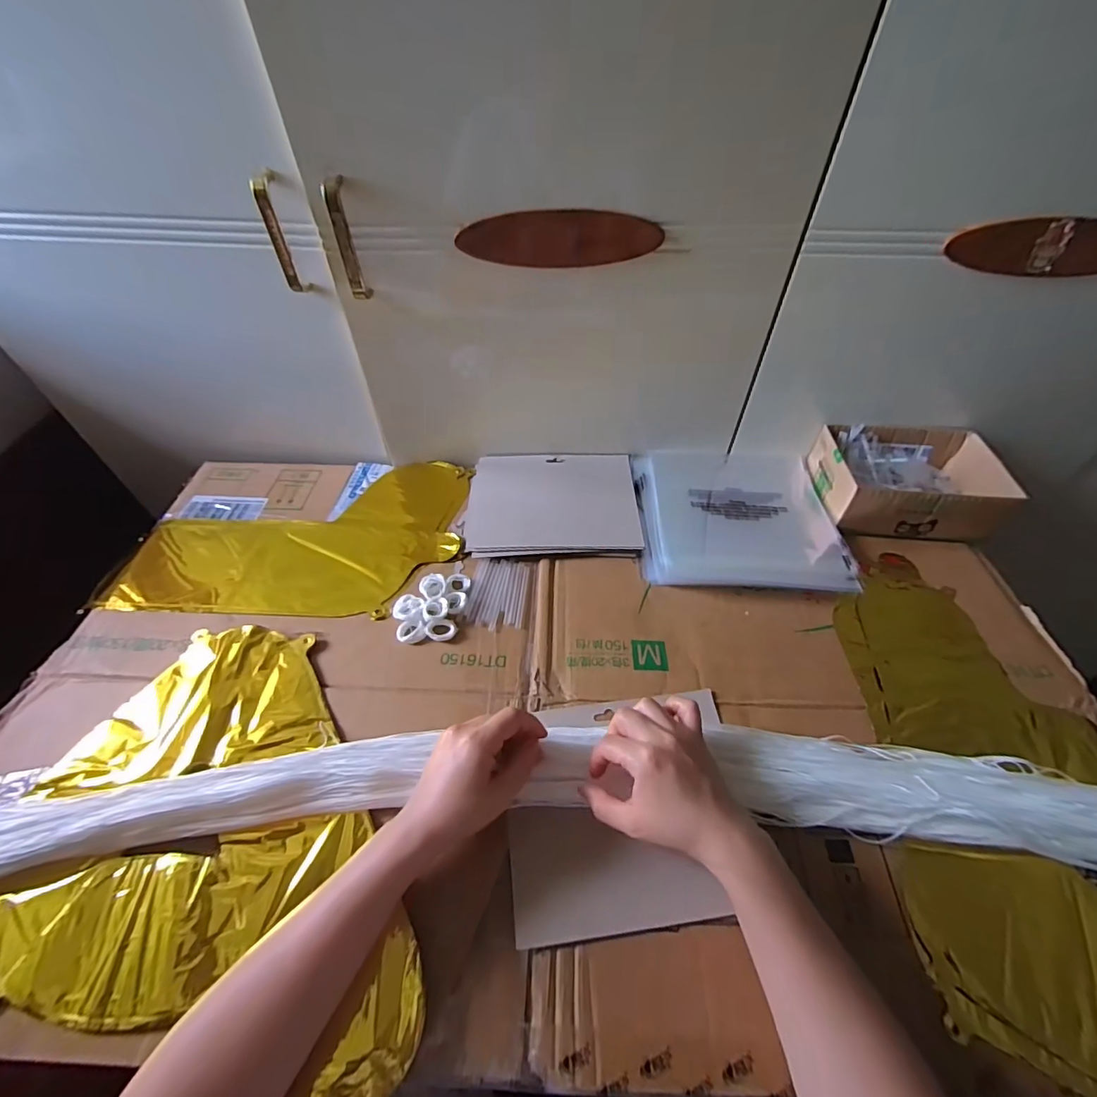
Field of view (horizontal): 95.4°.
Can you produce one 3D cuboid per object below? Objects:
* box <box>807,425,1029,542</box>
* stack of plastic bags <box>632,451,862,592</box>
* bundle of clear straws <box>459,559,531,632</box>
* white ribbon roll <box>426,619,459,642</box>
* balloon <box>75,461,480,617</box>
[{"bbox_3d":[0.426,-0.082,0.597,0.188,0.062,0.136,4,52,2],"label":"box"},{"bbox_3d":[0.223,-0.045,0.603,0.227,0.022,0.221,3,50,4],"label":"stack of plastic bags"},{"bbox_3d":[-0.052,0.046,0.532,0.061,0.008,0.084,8,51,7],"label":"bundle of clear straws"},{"bbox_3d":[-0.106,0.081,0.498,0.030,0.010,0.020,-14,51,-11],"label":"white ribbon roll"},{"bbox_3d":[-0.291,-0.022,0.587,0.370,0.013,0.231,0,50,0],"label":"balloon"}]

